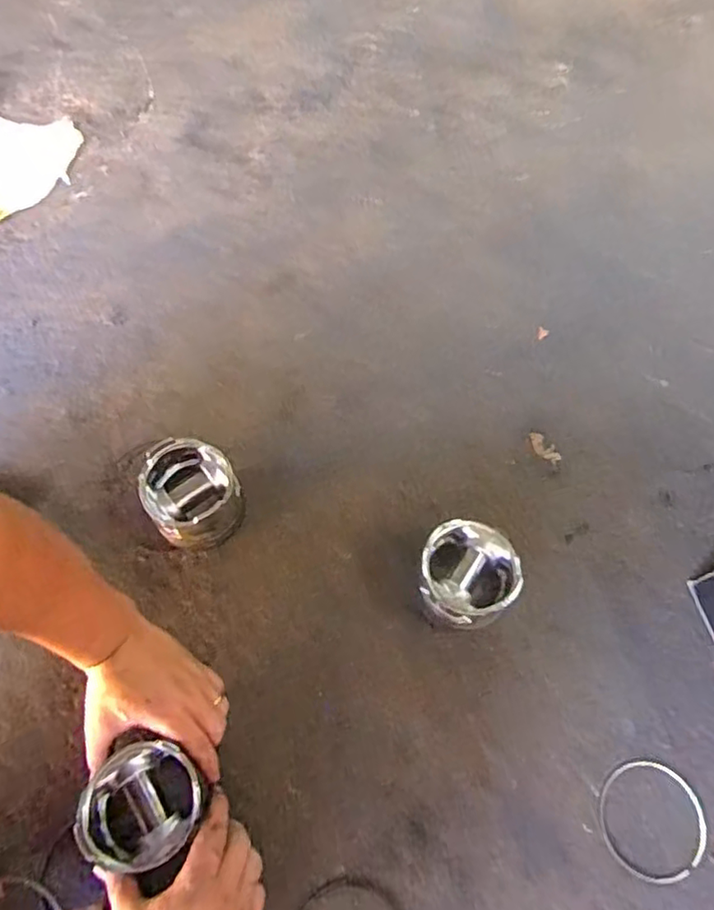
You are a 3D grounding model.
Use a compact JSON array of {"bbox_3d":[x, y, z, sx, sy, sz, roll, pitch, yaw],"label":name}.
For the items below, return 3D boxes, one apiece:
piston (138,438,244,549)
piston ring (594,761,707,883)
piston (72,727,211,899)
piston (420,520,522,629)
[{"bbox_3d":[-0.170,0.041,0.666,0.090,0.091,0.099,1,65,-2],"label":"piston"},{"bbox_3d":[0.271,0.337,0.594,0.099,0.009,0.098,3,59,-5],"label":"piston ring"},{"bbox_3d":[-0.174,0.292,0.536,0.092,0.067,0.092,22,66,8],"label":"piston"},{"bbox_3d":[0.110,0.122,0.644,0.092,0.083,0.093,1,65,-2],"label":"piston"}]

